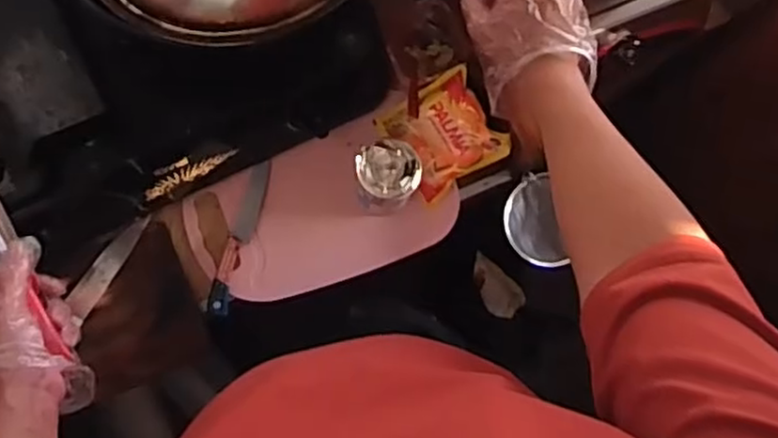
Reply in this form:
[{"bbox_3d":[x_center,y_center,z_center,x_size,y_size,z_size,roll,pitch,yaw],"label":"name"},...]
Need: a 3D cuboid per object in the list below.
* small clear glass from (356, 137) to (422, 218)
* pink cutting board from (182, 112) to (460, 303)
[{"bbox_3d":[-0.004,-0.049,0.839,0.074,0.109,0.071,1,81,-4],"label":"small clear glass"},{"bbox_3d":[-0.087,-0.007,0.879,0.320,0.016,0.178,-25,90,-6],"label":"pink cutting board"}]

